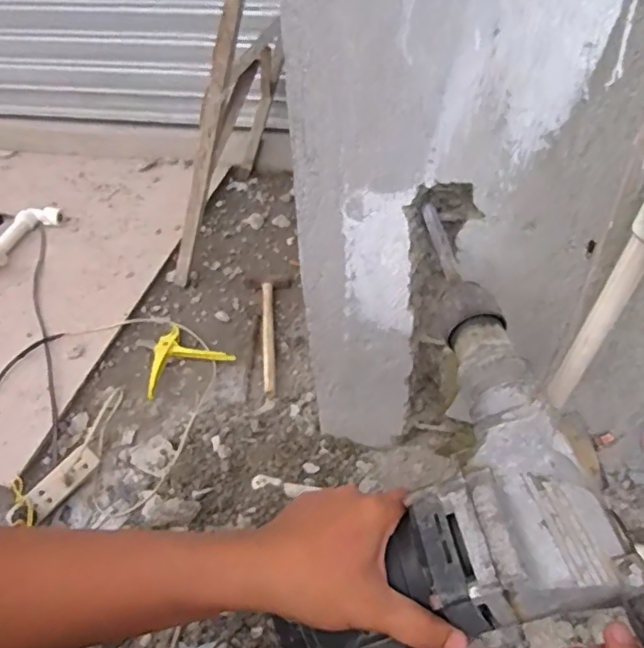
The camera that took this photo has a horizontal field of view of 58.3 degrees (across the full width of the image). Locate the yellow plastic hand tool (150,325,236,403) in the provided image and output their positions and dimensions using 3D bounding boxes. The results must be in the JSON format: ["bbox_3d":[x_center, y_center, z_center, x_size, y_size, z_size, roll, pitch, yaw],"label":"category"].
[{"bbox_3d":[-0.267,0.054,1.080,0.160,0.020,0.137,-23,47,-20],"label":"yellow plastic hand tool"}]

